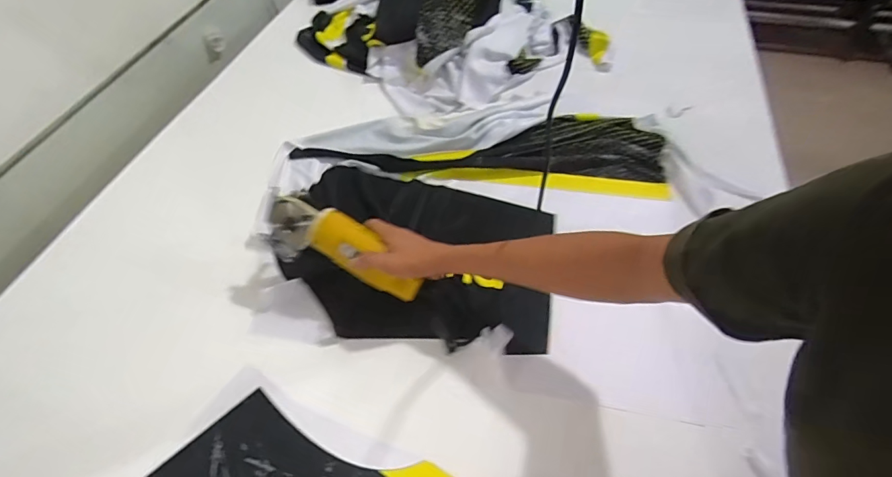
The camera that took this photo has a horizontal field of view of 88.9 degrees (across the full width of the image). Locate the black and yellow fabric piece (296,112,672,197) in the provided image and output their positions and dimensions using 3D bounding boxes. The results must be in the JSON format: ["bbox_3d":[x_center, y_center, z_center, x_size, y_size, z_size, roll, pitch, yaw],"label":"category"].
[{"bbox_3d":[0.066,-0.178,0.866,0.667,0.018,0.173,3,52,7],"label":"black and yellow fabric piece"}]

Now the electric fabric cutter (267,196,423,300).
[{"bbox_3d":[-0.146,0.019,0.653,0.235,0.059,0.075,29,57,5],"label":"electric fabric cutter"}]

